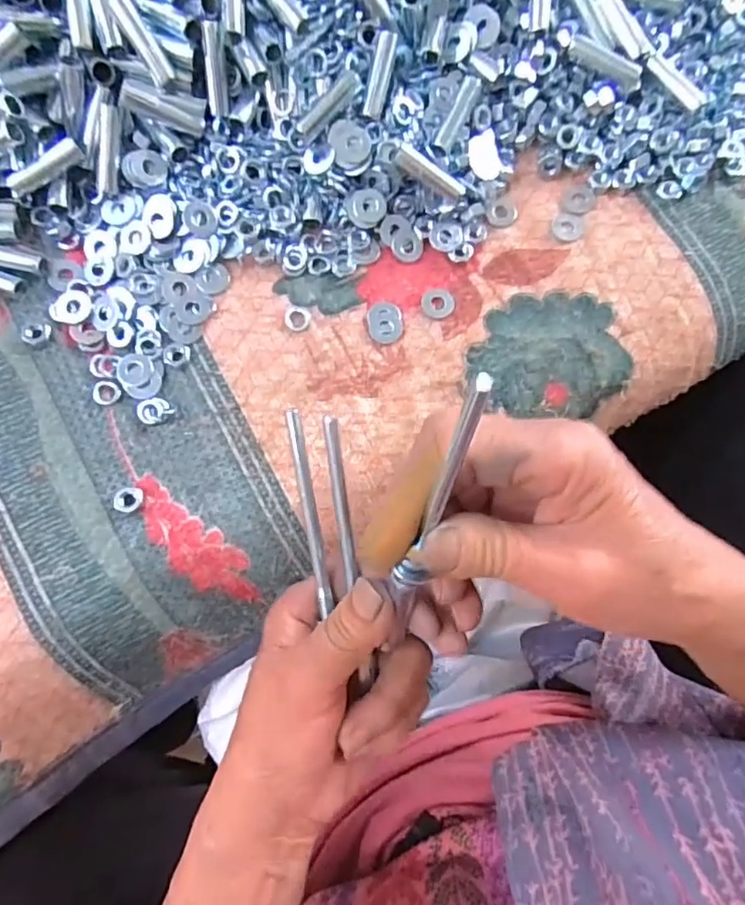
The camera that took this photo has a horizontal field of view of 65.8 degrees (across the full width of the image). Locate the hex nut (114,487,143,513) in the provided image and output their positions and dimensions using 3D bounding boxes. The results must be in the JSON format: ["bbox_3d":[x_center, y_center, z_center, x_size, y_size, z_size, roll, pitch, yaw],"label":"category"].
[{"bbox_3d":[-0.126,0.025,0.297,0.014,0.006,0.013,-8,83,-6],"label":"hex nut"}]

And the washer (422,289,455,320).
[{"bbox_3d":[0.038,-0.086,0.332,0.019,0.004,0.018,1,82,-5],"label":"washer"}]

